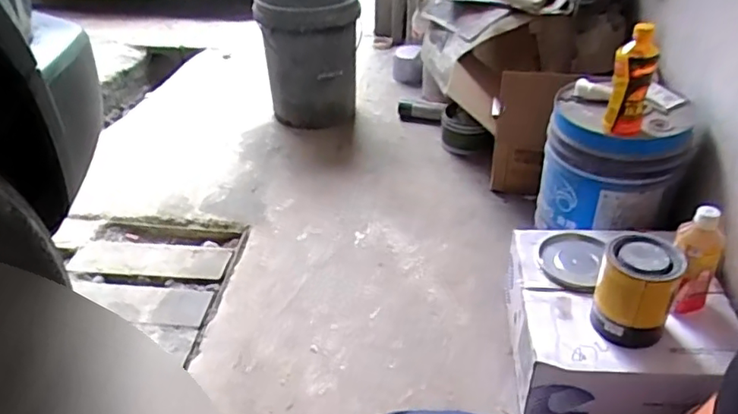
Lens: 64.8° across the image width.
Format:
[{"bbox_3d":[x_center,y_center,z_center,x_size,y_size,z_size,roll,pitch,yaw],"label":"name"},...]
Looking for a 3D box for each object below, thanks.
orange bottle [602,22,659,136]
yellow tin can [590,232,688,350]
[{"bbox_3d":[0.474,-0.221,1.050,0.068,0.198,0.082,20,42,22],"label":"orange bottle"},{"bbox_3d":[0.411,0.129,0.903,0.110,0.142,0.120,1,38,-1],"label":"yellow tin can"}]

